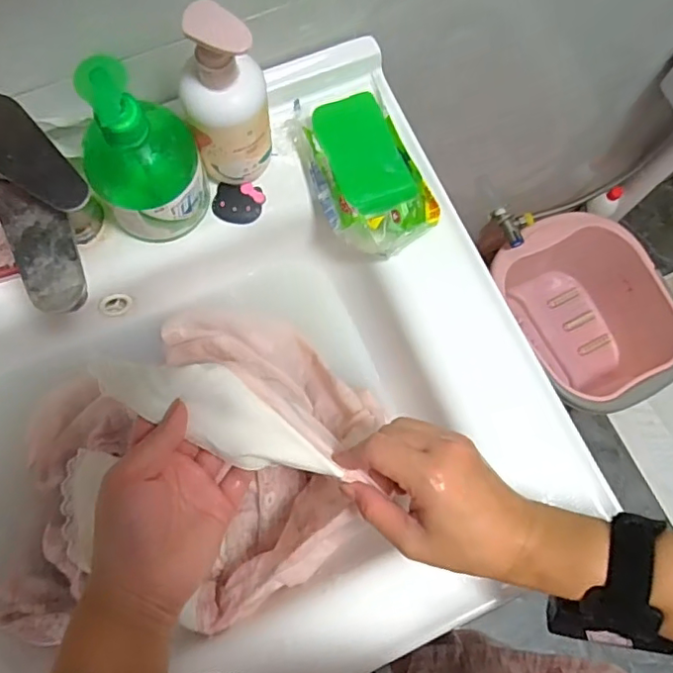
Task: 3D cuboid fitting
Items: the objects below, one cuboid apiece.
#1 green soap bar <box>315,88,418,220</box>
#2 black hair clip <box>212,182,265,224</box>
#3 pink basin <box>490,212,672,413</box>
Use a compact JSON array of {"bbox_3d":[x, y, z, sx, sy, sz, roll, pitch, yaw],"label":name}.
[{"bbox_3d":[0.023,-0.156,0.481,0.056,0.021,0.100,-22,76,-7],"label":"green soap bar"},{"bbox_3d":[-0.085,-0.116,0.489,0.042,0.010,0.033,4,74,0],"label":"black hair clip"},{"bbox_3d":[0.522,-0.033,1.236,0.292,0.263,0.384,-24,76,-8],"label":"pink basin"}]

